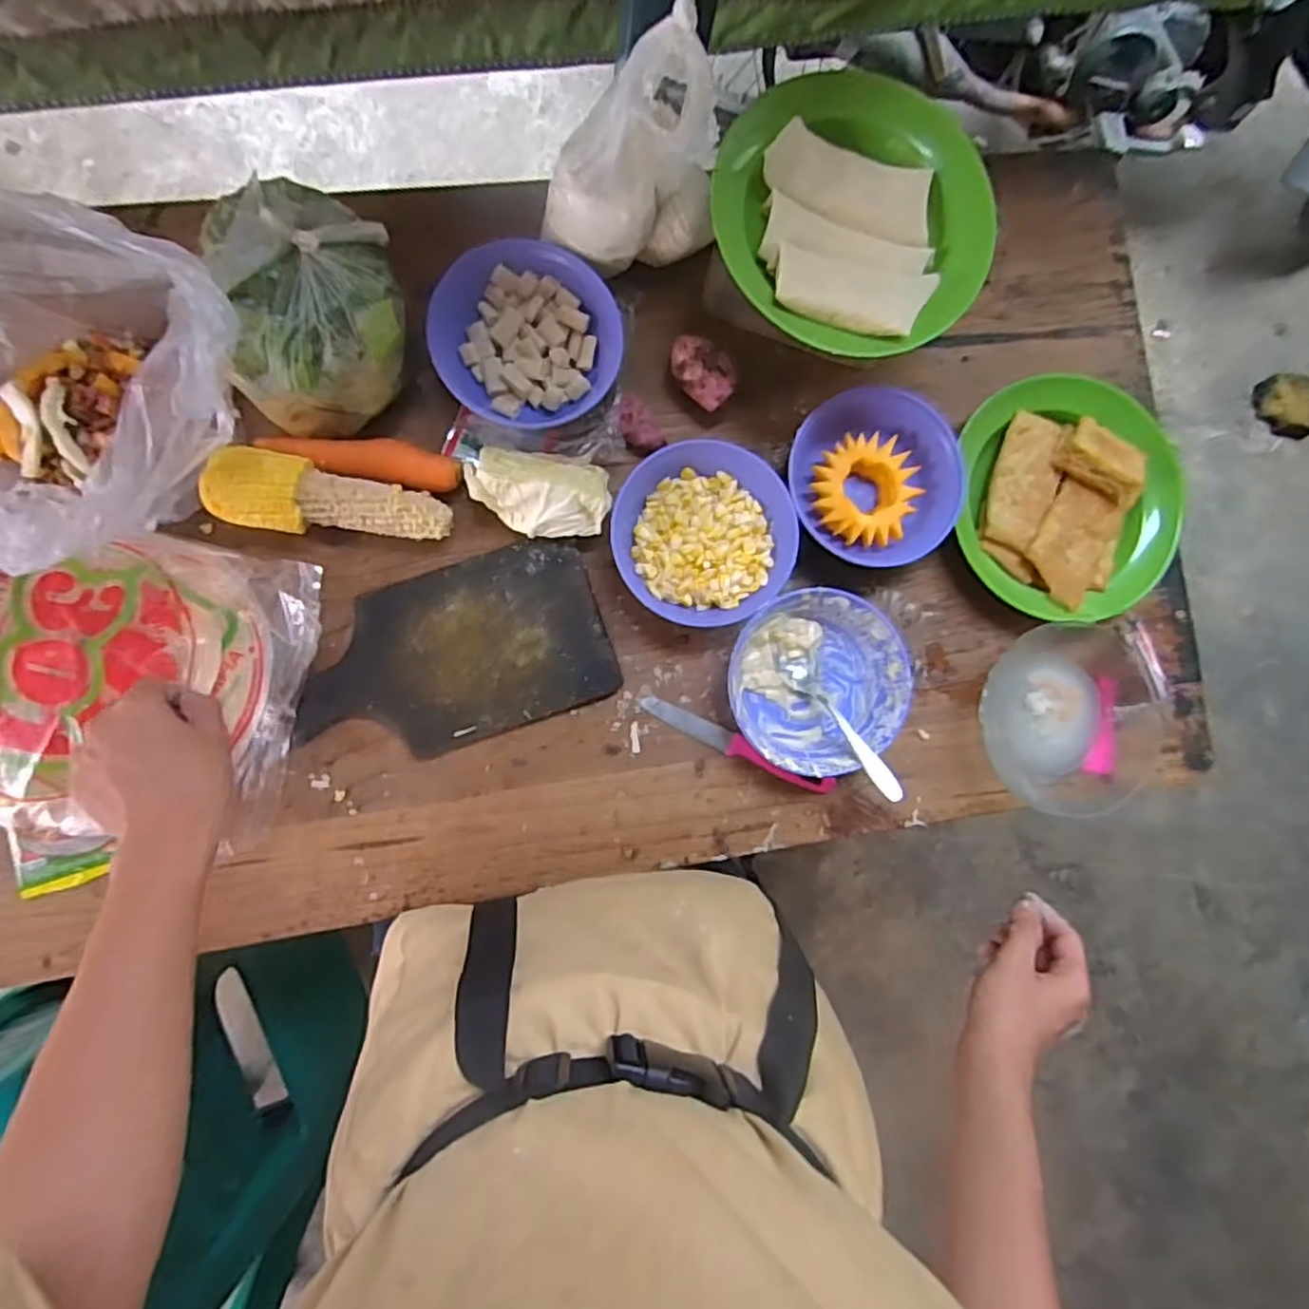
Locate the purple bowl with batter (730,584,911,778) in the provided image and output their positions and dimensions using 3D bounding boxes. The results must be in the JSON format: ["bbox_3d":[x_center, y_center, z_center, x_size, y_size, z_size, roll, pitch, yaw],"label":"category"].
[{"bbox_3d":[0.131,0.021,0.591,0.142,0.058,0.142,0,91,-5],"label":"purple bowl with batter"}]

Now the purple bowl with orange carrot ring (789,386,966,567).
[{"bbox_3d":[0.183,-0.151,0.608,0.144,0.046,0.147,0,91,-5],"label":"purple bowl with orange carrot ring"}]

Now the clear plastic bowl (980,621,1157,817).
[{"bbox_3d":[0.357,0.052,0.614,0.143,0.068,0.153,0,91,-5],"label":"clear plastic bowl"}]

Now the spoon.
[{"bbox_3d":[0.153,0.057,0.585,0.028,0.013,0.144,-32,67,-4],"label":"spoon"}]

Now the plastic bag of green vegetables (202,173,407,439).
[{"bbox_3d":[-0.246,-0.251,0.512,0.124,0.083,0.161,2,91,-5],"label":"plastic bag of green vegetables"}]

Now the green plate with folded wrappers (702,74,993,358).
[{"bbox_3d":[0.151,-0.322,0.532,0.207,0.033,0.194,-9,92,-5],"label":"green plate with folded wrappers"}]

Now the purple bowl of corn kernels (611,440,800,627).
[{"bbox_3d":[0.040,-0.100,0.581,0.142,0.037,0.146,0,91,-5],"label":"purple bowl of corn kernels"}]

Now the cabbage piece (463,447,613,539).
[{"bbox_3d":[-0.091,-0.127,0.553,0.113,0.046,0.064,7,91,-5],"label":"cabbage piece"}]

